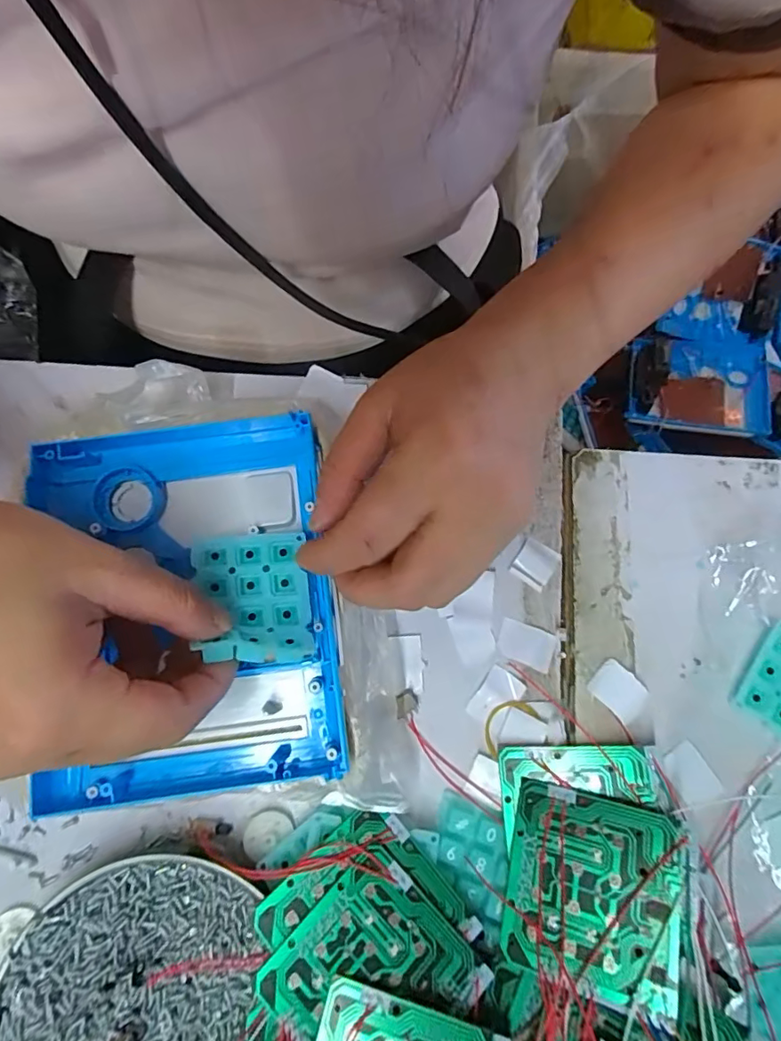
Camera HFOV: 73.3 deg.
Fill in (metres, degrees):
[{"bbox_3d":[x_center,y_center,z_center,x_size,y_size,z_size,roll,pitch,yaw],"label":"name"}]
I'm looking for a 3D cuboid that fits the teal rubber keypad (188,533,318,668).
[{"bbox_3d":[-0.060,0.033,0.229,0.047,0.013,0.057,-4,64,-15],"label":"teal rubber keypad"}]

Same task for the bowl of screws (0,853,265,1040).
[{"bbox_3d":[-0.112,0.216,0.220,0.110,0.021,0.126,-4,79,-2],"label":"bowl of screws"}]

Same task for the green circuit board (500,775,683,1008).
[{"bbox_3d":[0.084,0.157,0.225,0.066,0.004,0.070,4,65,24],"label":"green circuit board"}]

